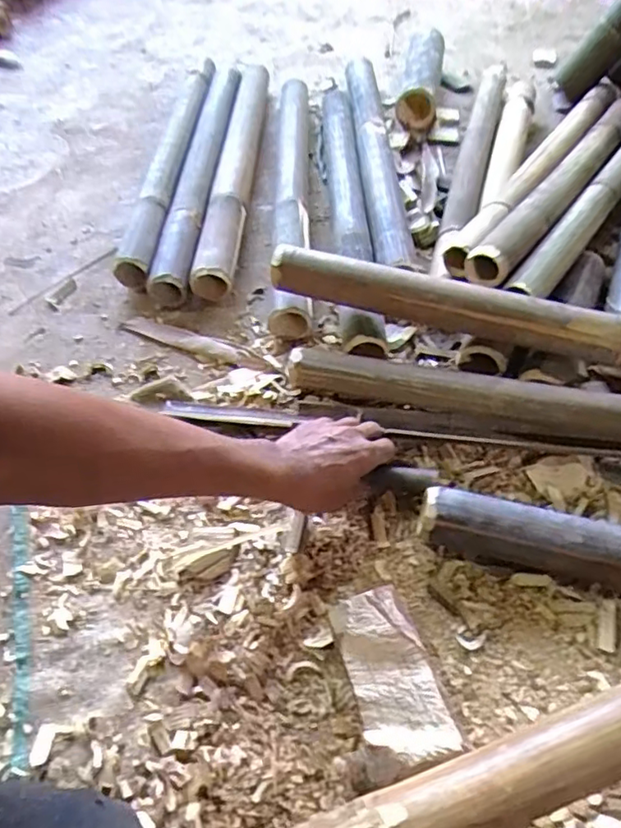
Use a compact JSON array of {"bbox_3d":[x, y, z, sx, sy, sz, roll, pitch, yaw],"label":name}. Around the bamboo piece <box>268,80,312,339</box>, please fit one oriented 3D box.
[{"bbox_3d":[-0.033,-0.366,0.920,0.061,0.056,0.595,-2,56,3],"label":"bamboo piece"}]

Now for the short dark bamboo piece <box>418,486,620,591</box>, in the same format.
[{"bbox_3d":[0.237,0.125,0.567,0.258,0.054,0.051,11,57,12],"label":"short dark bamboo piece"}]

